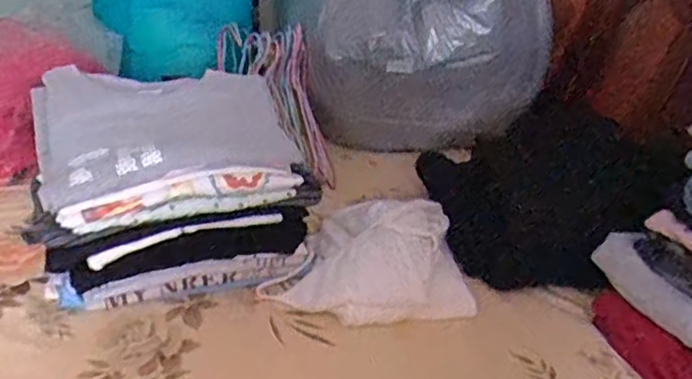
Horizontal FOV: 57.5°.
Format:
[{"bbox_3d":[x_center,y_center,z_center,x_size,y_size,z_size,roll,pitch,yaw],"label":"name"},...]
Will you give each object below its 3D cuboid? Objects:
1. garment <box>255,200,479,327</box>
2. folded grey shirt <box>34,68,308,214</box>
[{"bbox_3d":[0.028,0.092,0.822,0.262,0.088,0.185,2,27,-5],"label":"garment"},{"bbox_3d":[-0.227,-0.083,0.791,0.296,0.077,0.234,-8,31,-25],"label":"folded grey shirt"}]

